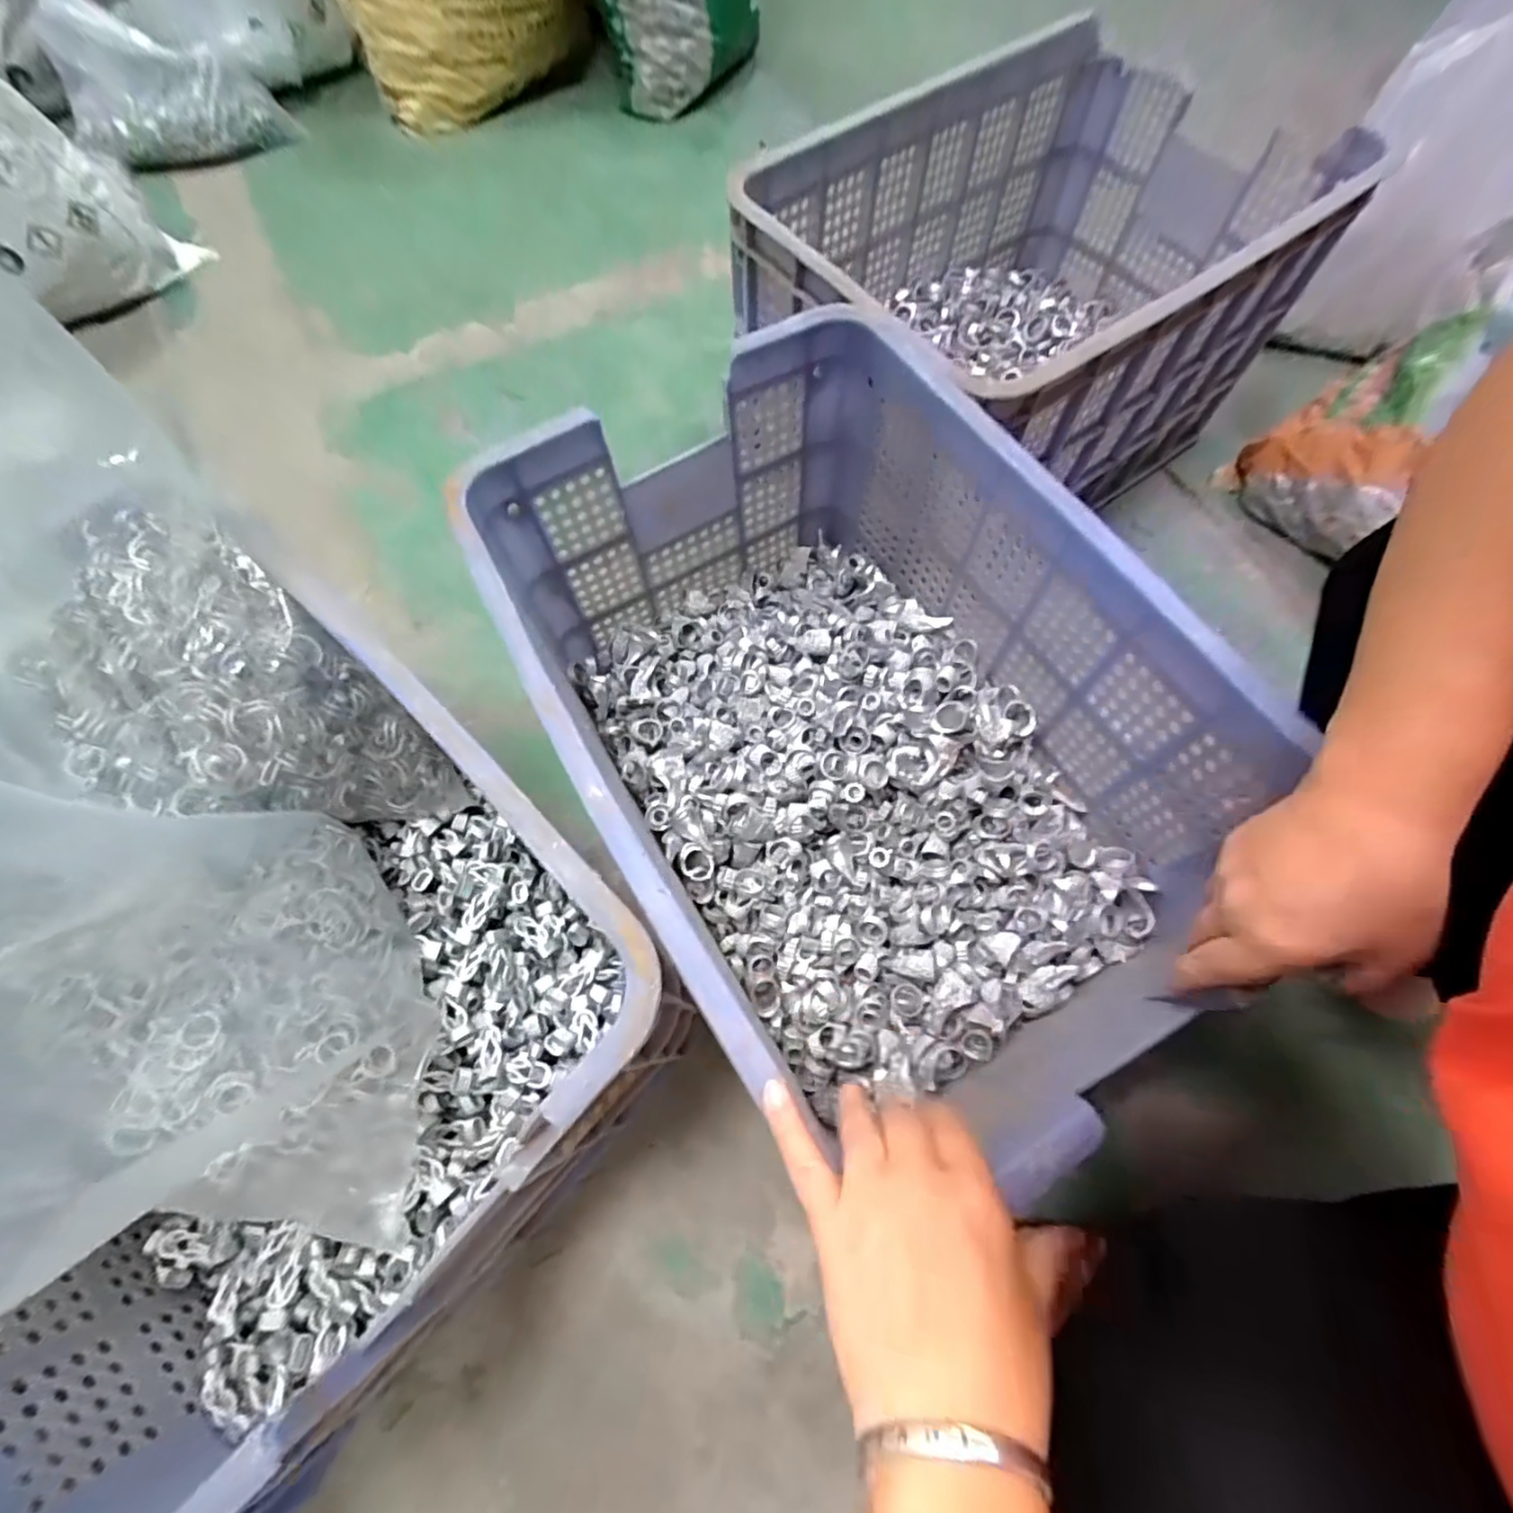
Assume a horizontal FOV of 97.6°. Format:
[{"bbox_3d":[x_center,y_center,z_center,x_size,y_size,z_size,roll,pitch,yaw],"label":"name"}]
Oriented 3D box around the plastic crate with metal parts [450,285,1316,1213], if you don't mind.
[{"bbox_3d":[0.058,-0.021,0.485,0.344,0.243,0.503,-27,70,-13],"label":"plastic crate with metal parts"}]

